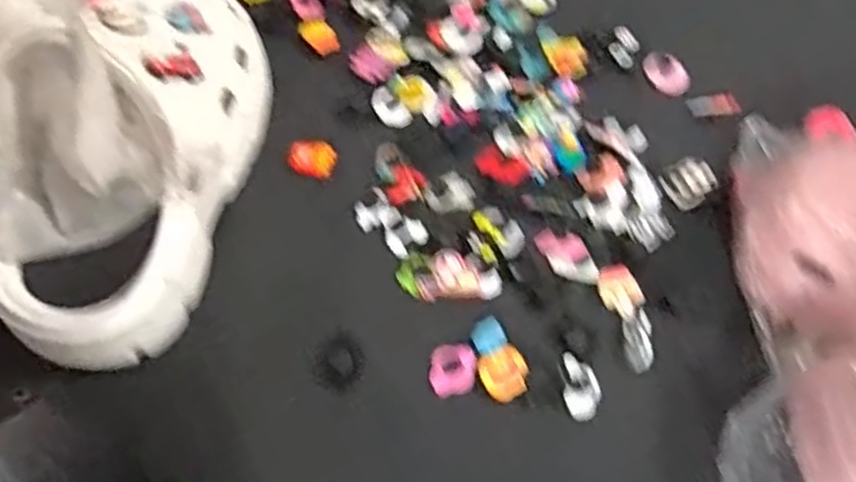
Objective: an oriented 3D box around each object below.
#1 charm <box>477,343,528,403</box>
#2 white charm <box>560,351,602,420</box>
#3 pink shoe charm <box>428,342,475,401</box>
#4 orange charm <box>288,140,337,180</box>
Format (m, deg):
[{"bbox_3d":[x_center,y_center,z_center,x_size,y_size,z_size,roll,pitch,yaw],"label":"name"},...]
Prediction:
[{"bbox_3d":[0.042,0.072,0.401,0.026,0.006,0.027,1,62,-3],"label":"charm"},{"bbox_3d":[0.083,0.079,0.401,0.019,0.006,0.036,-2,62,-4],"label":"white charm"},{"bbox_3d":[0.014,0.071,0.404,0.024,0.007,0.028,2,62,-3],"label":"pink shoe charm"},{"bbox_3d":[-0.072,-0.053,0.464,0.027,0.013,0.022,9,62,1],"label":"orange charm"}]

